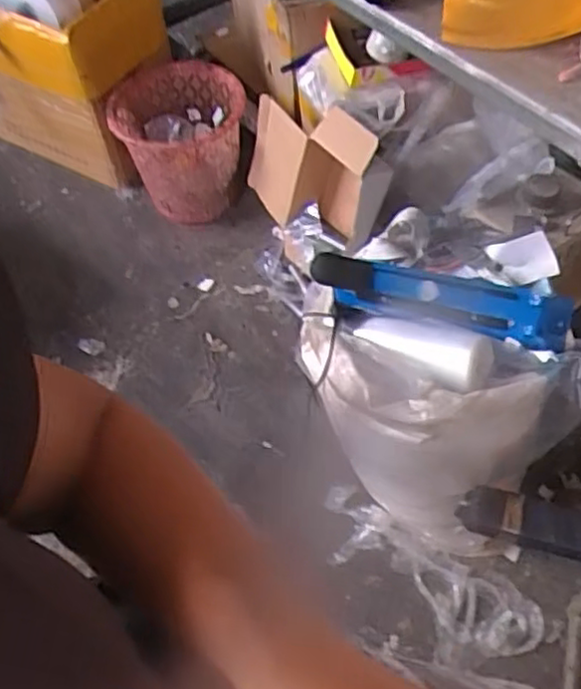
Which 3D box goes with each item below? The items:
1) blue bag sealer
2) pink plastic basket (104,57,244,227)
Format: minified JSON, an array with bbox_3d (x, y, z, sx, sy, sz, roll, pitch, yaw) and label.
[{"bbox_3d":[0.191,-0.055,0.861,0.320,0.112,0.078,8,56,10],"label":"blue bag sealer"},{"bbox_3d":[-0.236,-0.437,1.575,0.283,0.286,0.245,-4,55,2],"label":"pink plastic basket"}]

